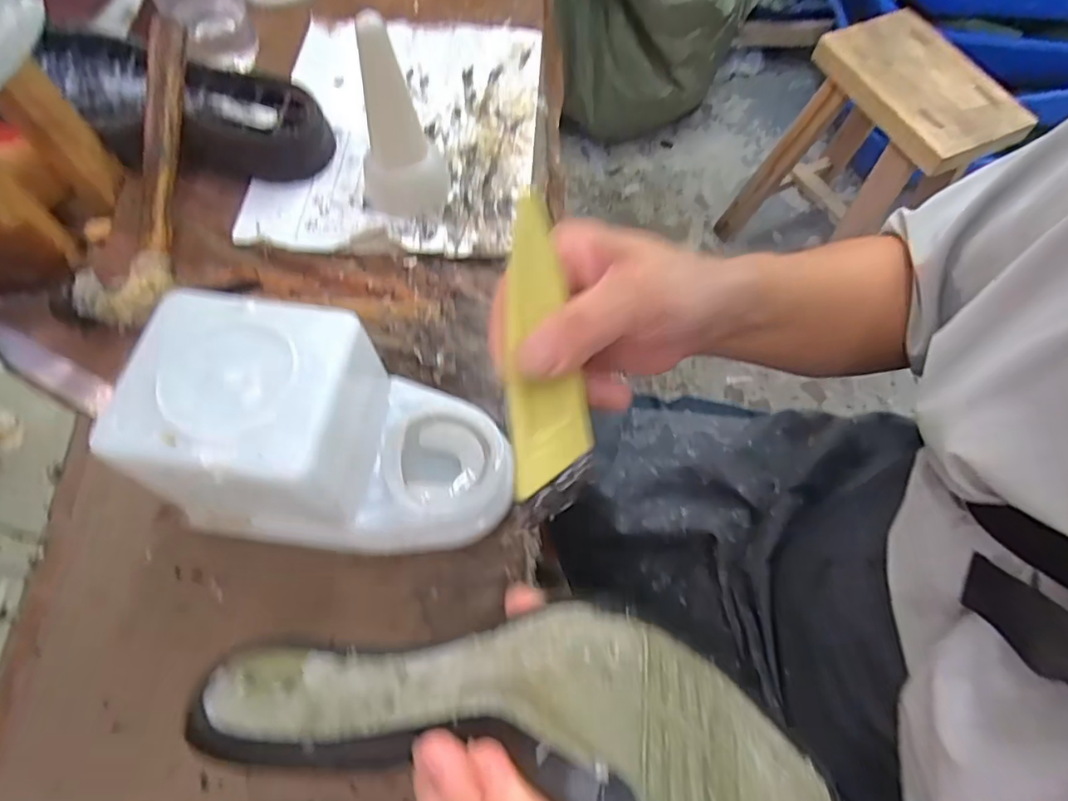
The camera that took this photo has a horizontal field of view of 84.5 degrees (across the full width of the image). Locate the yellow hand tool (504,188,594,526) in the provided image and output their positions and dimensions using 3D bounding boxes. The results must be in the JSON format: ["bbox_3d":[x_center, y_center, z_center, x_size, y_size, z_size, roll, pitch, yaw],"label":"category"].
[{"bbox_3d":[0.004,-0.021,0.243,0.032,0.011,0.134,-3,81,-5],"label":"yellow hand tool"}]

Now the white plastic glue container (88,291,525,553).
[{"bbox_3d":[-0.113,0.022,0.340,0.193,0.117,0.105,8,64,1],"label":"white plastic glue container"}]

